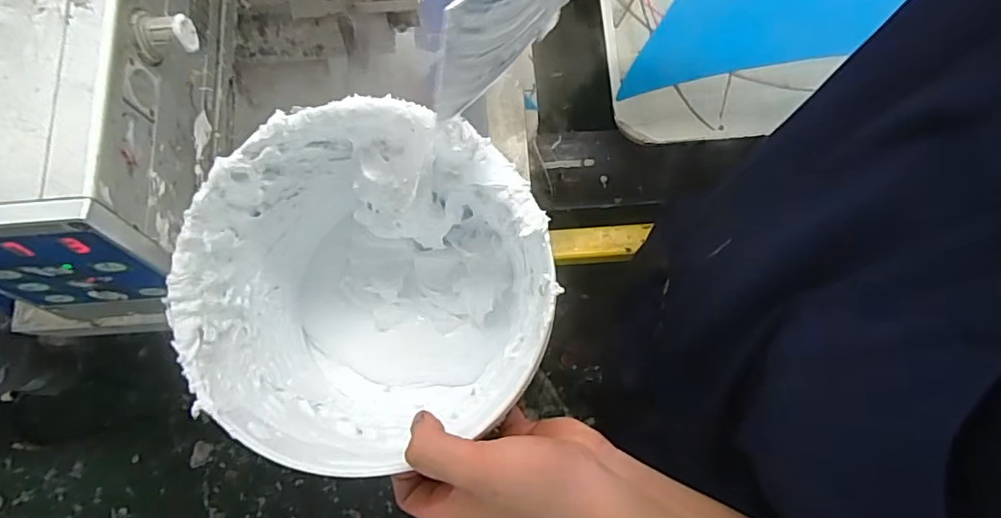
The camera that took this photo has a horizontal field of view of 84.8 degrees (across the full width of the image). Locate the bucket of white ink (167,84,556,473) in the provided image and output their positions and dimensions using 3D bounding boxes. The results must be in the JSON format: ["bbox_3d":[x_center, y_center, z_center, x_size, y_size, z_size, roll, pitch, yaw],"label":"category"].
[{"bbox_3d":[-0.078,0.028,0.404,0.205,0.203,0.195,0,78,1],"label":"bucket of white ink"}]

